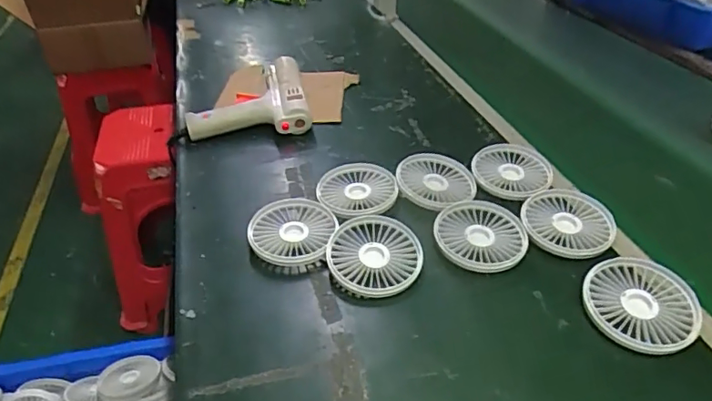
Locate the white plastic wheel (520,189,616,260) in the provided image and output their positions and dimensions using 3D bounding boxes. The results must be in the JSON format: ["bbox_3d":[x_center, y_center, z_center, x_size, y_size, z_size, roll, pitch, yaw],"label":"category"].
[{"bbox_3d":[0.215,0.022,0.529,0.086,0.018,0.094,-1,37,1],"label":"white plastic wheel"}]

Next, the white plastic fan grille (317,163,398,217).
[{"bbox_3d":[0.002,-0.010,0.583,0.086,0.015,0.092,1,37,3],"label":"white plastic fan grille"}]

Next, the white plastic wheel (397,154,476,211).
[{"bbox_3d":[0.091,-0.023,0.583,0.086,0.011,0.090,-1,37,1],"label":"white plastic wheel"}]

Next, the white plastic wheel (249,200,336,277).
[{"bbox_3d":[-0.063,0.032,0.529,0.087,0.018,0.088,-1,37,1],"label":"white plastic wheel"}]

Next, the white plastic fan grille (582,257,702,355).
[{"bbox_3d":[0.242,0.086,0.441,0.086,0.018,0.094,-1,37,1],"label":"white plastic fan grille"}]

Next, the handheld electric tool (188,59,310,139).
[{"bbox_3d":[-0.150,-0.149,0.756,0.168,0.047,0.164,-3,37,-2],"label":"handheld electric tool"}]

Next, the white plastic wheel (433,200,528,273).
[{"bbox_3d":[0.124,0.035,0.520,0.086,0.017,0.092,2,37,4],"label":"white plastic wheel"}]

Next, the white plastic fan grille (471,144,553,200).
[{"bbox_3d":[0.179,-0.035,0.598,0.085,0.010,0.097,1,37,4],"label":"white plastic fan grille"}]

